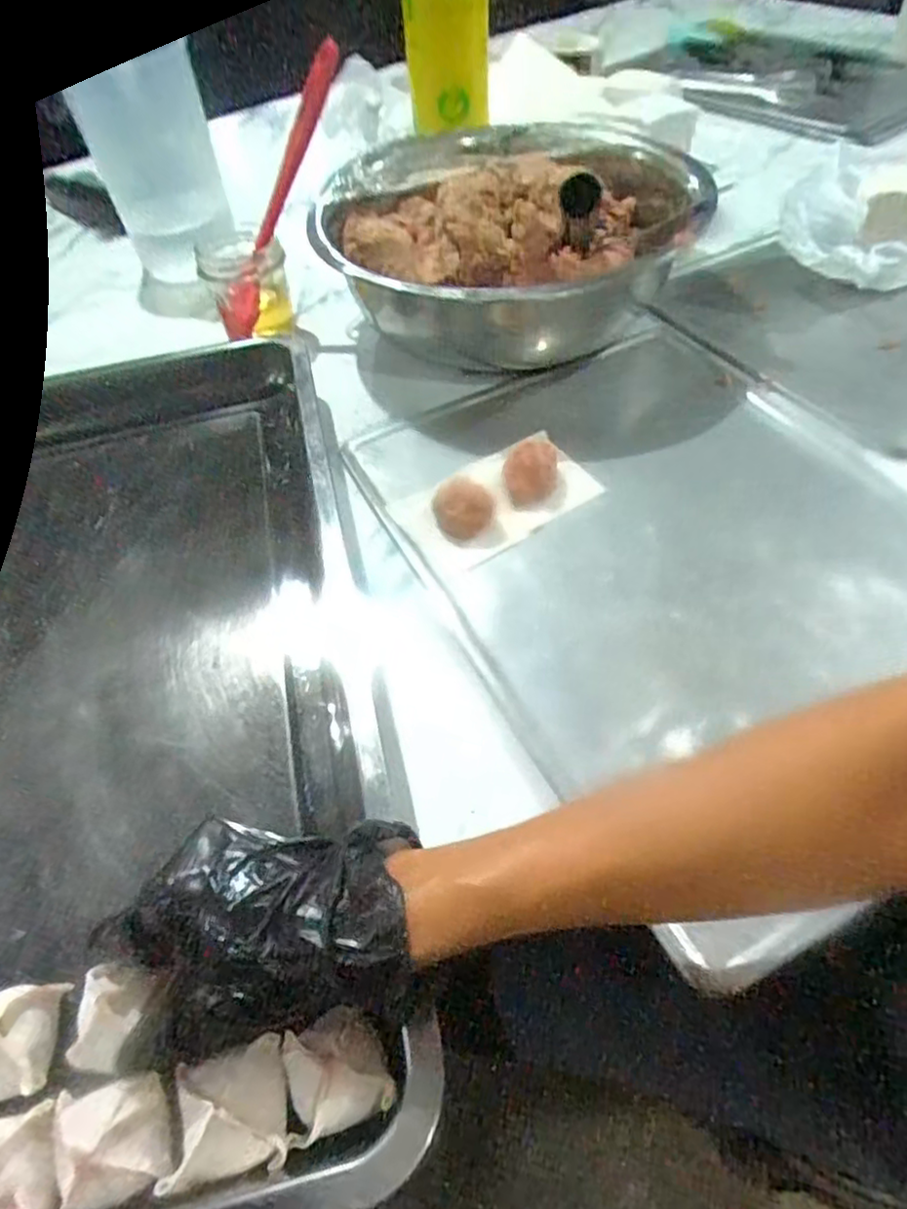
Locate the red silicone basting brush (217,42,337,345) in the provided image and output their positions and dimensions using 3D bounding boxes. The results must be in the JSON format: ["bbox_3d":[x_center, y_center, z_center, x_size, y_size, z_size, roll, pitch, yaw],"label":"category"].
[{"bbox_3d":[-0.148,-0.339,0.569,0.032,0.249,0.048,22,49,-22],"label":"red silicone basting brush"}]

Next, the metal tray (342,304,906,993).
[{"bbox_3d":[0.159,-0.045,0.474,0.345,0.040,0.446,-25,55,-14],"label":"metal tray"}]

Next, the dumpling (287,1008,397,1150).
[{"bbox_3d":[-0.048,0.188,0.271,0.042,0.022,0.037,-18,53,-9],"label":"dumpling"}]

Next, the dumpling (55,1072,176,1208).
[{"bbox_3d":[-0.136,0.208,0.264,0.042,0.022,0.039,-17,53,-8],"label":"dumpling"}]

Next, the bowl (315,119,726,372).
[{"bbox_3d":[0.059,-0.341,0.634,0.348,0.106,0.292,-26,54,-15],"label":"bowl"}]

